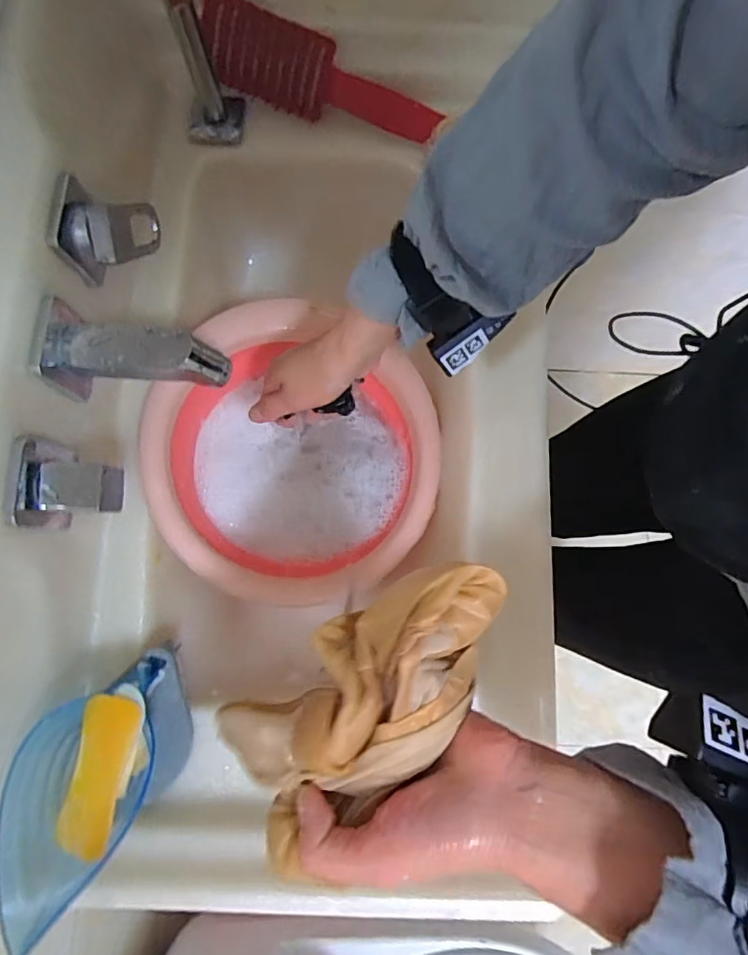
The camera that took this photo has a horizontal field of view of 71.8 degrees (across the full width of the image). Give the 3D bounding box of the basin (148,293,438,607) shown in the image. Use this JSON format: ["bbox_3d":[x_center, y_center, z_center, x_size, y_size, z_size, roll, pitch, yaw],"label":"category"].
[{"bbox_3d":[-0.072,-0.023,0.503,0.264,0.091,0.276,0,79,-1],"label":"basin"}]

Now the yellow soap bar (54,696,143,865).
[{"bbox_3d":[-0.189,0.204,0.358,0.036,0.018,0.098,8,79,0],"label":"yellow soap bar"}]

